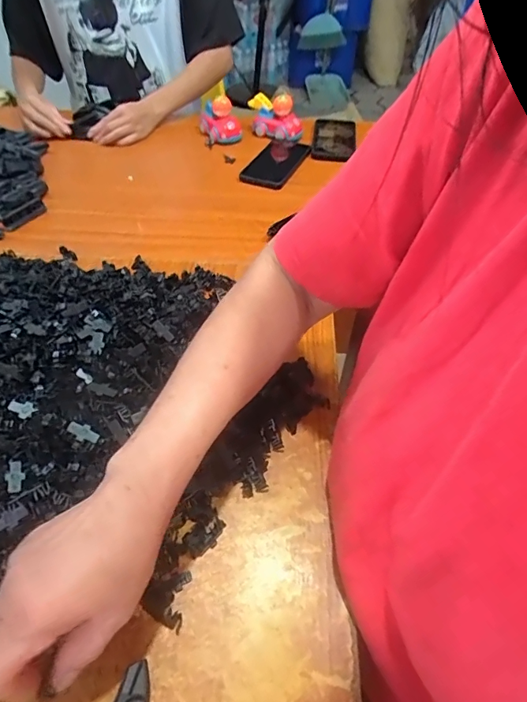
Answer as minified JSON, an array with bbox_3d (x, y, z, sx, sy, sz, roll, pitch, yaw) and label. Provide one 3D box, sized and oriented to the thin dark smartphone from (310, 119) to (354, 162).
[{"bbox_3d":[0.137,-0.417,0.871,0.080,0.013,0.174,8,48,5],"label":"thin dark smartphone"}]

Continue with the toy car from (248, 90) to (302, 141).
[{"bbox_3d":[0.023,-0.459,0.868,0.102,0.058,0.068,4,48,1],"label":"toy car"}]

